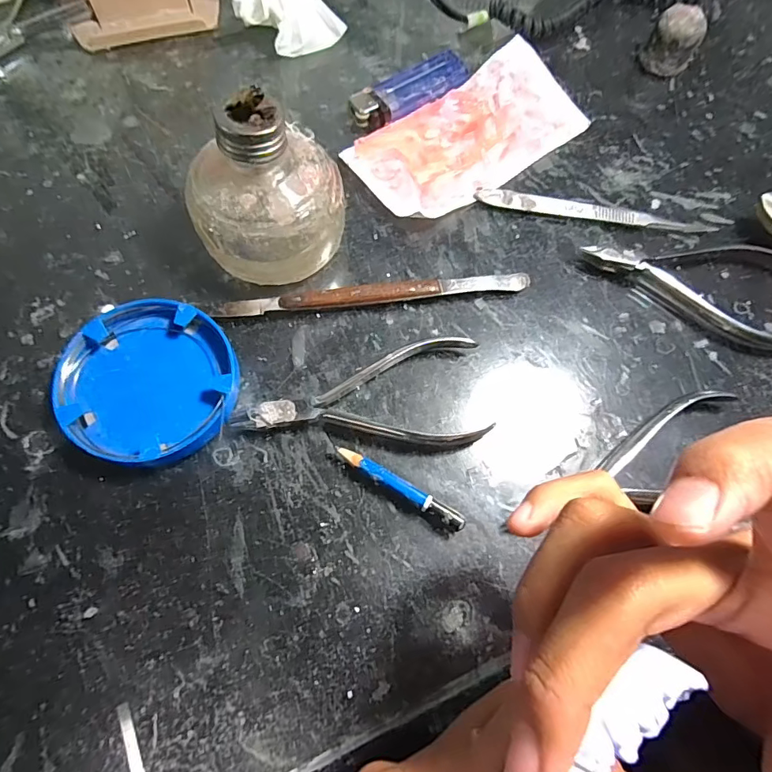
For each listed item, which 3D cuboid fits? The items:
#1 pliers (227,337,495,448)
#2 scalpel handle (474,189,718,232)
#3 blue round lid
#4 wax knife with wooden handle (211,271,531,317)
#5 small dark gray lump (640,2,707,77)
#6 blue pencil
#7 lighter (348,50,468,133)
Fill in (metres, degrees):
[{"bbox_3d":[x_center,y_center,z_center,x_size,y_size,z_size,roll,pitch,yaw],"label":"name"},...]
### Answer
[{"bbox_3d":[-0.010,0.001,0.227,0.121,0.012,0.054,2,71,-2],"label":"pliers"},{"bbox_3d":[0.122,-0.101,0.270,0.136,0.008,0.011,10,71,1],"label":"scalpel handle"},{"bbox_3d":[-0.113,-0.003,0.221,0.076,0.016,0.080,1,71,-2],"label":"blue round lid"},{"bbox_3d":[-0.005,-0.048,0.245,0.163,0.012,0.012,-7,72,-5],"label":"wax knife with wooden handle"},{"bbox_3d":[0.191,-0.228,0.305,0.030,0.033,0.023,33,73,8],"label":"small dark gray lump"},{"bbox_3d":[0.006,0.047,0.213,0.065,0.010,0.007,30,73,7],"label":"blue pencil"},{"bbox_3d":[0.015,-0.187,0.292,0.080,0.013,0.026,-36,76,-13],"label":"lighter"}]

